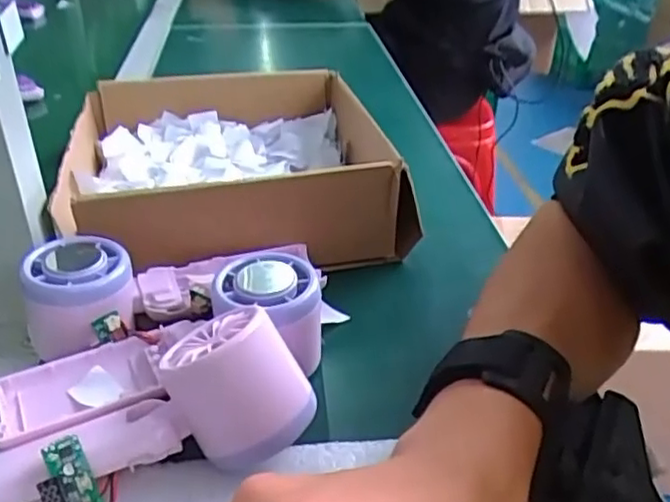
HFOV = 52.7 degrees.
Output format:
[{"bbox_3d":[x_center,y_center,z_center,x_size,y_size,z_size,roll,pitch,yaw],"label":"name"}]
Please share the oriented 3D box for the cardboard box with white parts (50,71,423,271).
[{"bbox_3d":[-0.077,-0.063,0.516,0.222,0.078,0.215,-7,33,-11],"label":"cardboard box with white parts"}]

